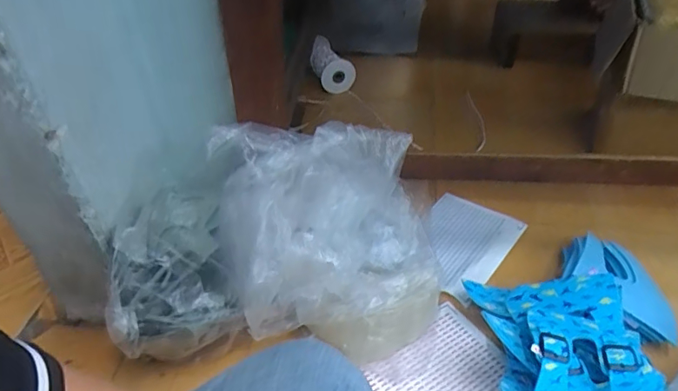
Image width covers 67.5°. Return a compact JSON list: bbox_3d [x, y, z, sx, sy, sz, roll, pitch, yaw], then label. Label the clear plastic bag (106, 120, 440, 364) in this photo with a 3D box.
[{"bbox_3d":[-0.069,0.066,0.610,0.372,0.254,0.172,-4,39,-2],"label":"clear plastic bag"}]

